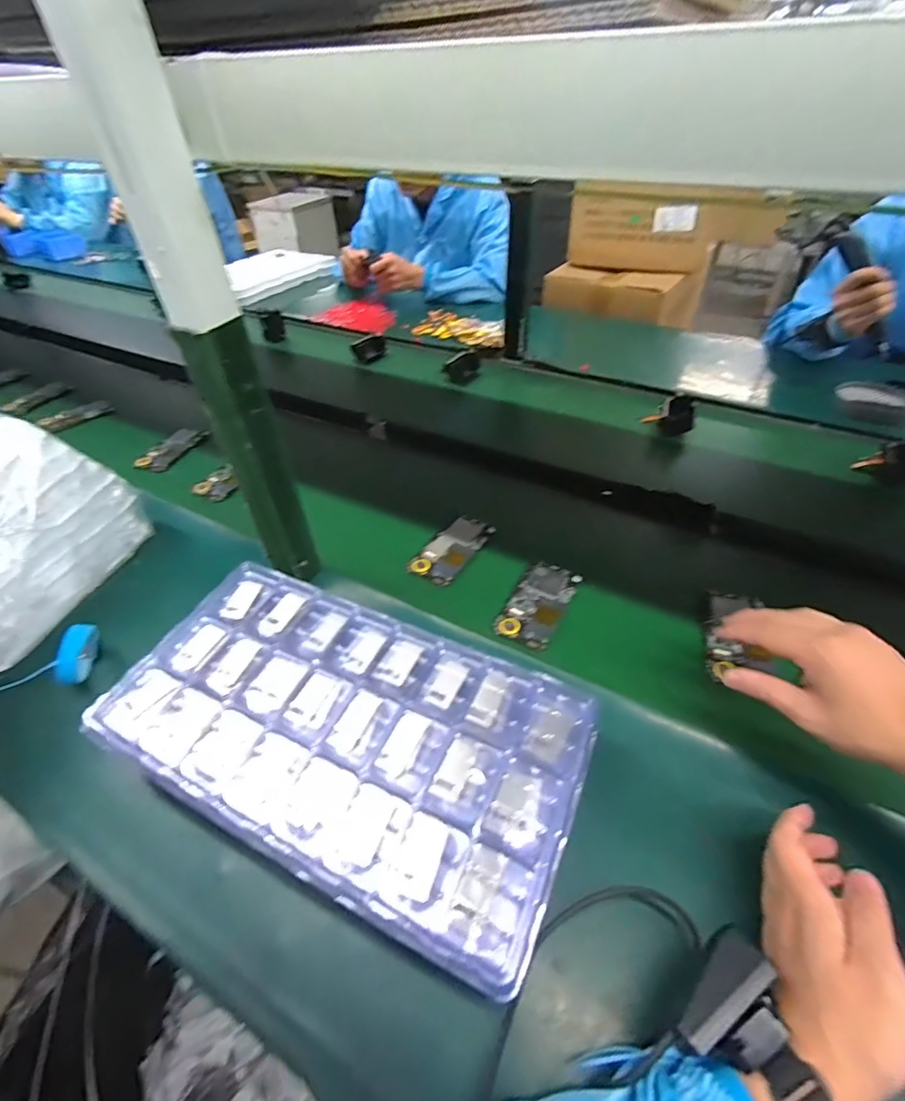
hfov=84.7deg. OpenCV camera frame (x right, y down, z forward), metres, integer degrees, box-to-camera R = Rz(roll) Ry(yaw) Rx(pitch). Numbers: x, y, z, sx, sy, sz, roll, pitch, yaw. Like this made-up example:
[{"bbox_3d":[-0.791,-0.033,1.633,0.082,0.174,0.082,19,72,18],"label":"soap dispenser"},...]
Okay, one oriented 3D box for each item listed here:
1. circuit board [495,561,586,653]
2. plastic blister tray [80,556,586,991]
[{"bbox_3d":[0.102,0.062,0.588,0.064,0.016,0.123,21,48,28],"label":"circuit board"},{"bbox_3d":[-0.089,0.137,0.420,0.385,0.043,0.216,16,46,23],"label":"plastic blister tray"}]

